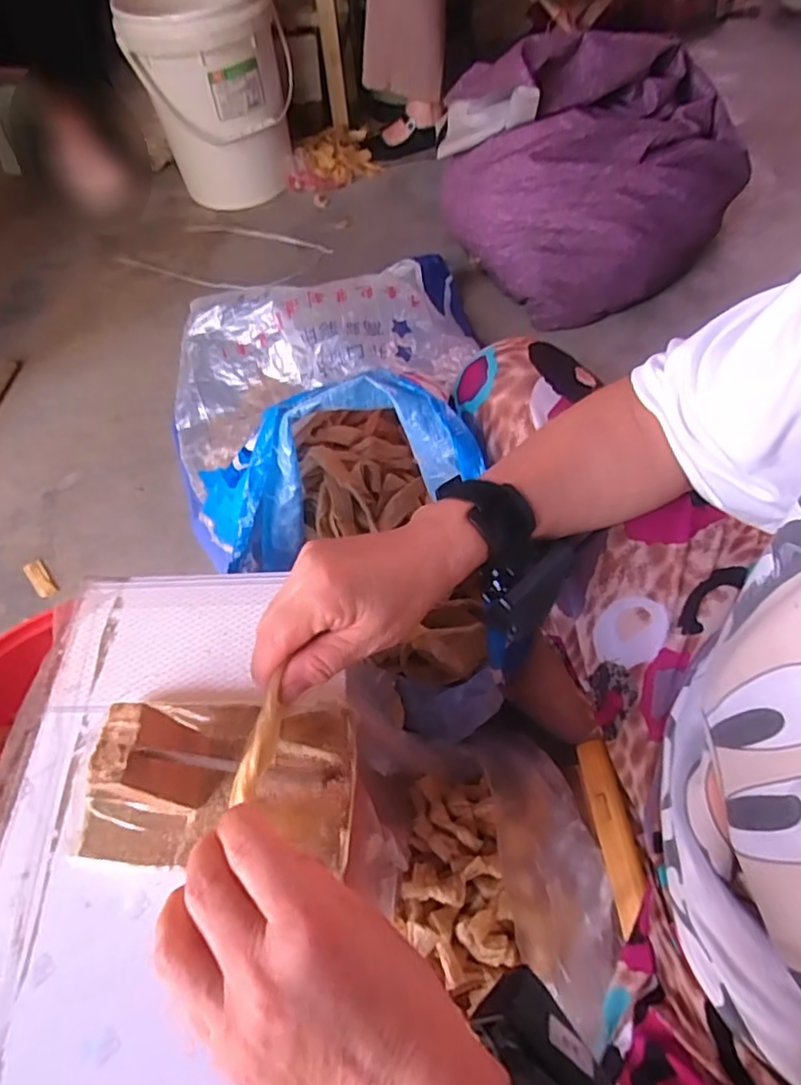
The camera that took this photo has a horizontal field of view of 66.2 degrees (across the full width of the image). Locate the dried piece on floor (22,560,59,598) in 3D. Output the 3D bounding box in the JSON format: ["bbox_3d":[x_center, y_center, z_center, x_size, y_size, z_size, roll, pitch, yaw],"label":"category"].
[{"bbox_3d":[-0.508,0.051,0.865,0.024,0.011,0.073,-38,62,-19],"label":"dried piece on floor"}]

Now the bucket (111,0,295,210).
[{"bbox_3d":[-0.375,-0.944,1.286,0.299,0.346,0.292,-14,58,-3],"label":"bucket"}]

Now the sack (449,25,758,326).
[{"bbox_3d":[0.325,-0.659,1.075,0.423,0.308,0.419,-30,60,-13],"label":"sack"}]

